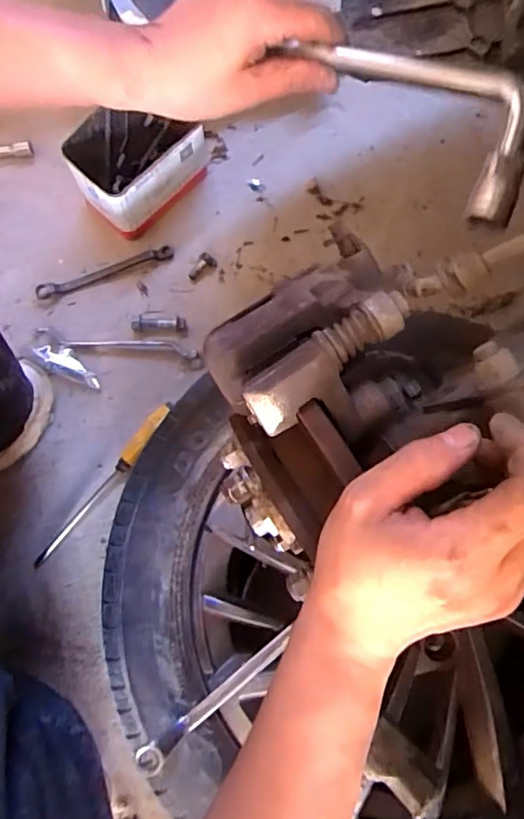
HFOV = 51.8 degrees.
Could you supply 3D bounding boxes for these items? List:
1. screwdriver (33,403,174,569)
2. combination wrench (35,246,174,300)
[{"bbox_3d":[-0.199,0.095,0.690,0.020,0.023,0.256,36,79,6],"label":"screwdriver"},{"bbox_3d":[-0.217,-0.189,0.750,0.193,0.008,0.022,-18,78,-6],"label":"combination wrench"}]

